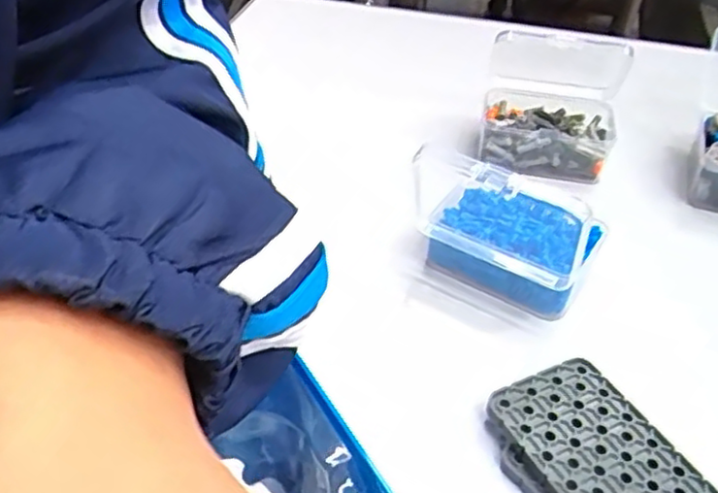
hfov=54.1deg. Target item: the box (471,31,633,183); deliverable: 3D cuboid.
[{"bbox_3d":[0.110,-0.080,0.408,0.074,0.071,0.059,10,41,9],"label":"box"}]

